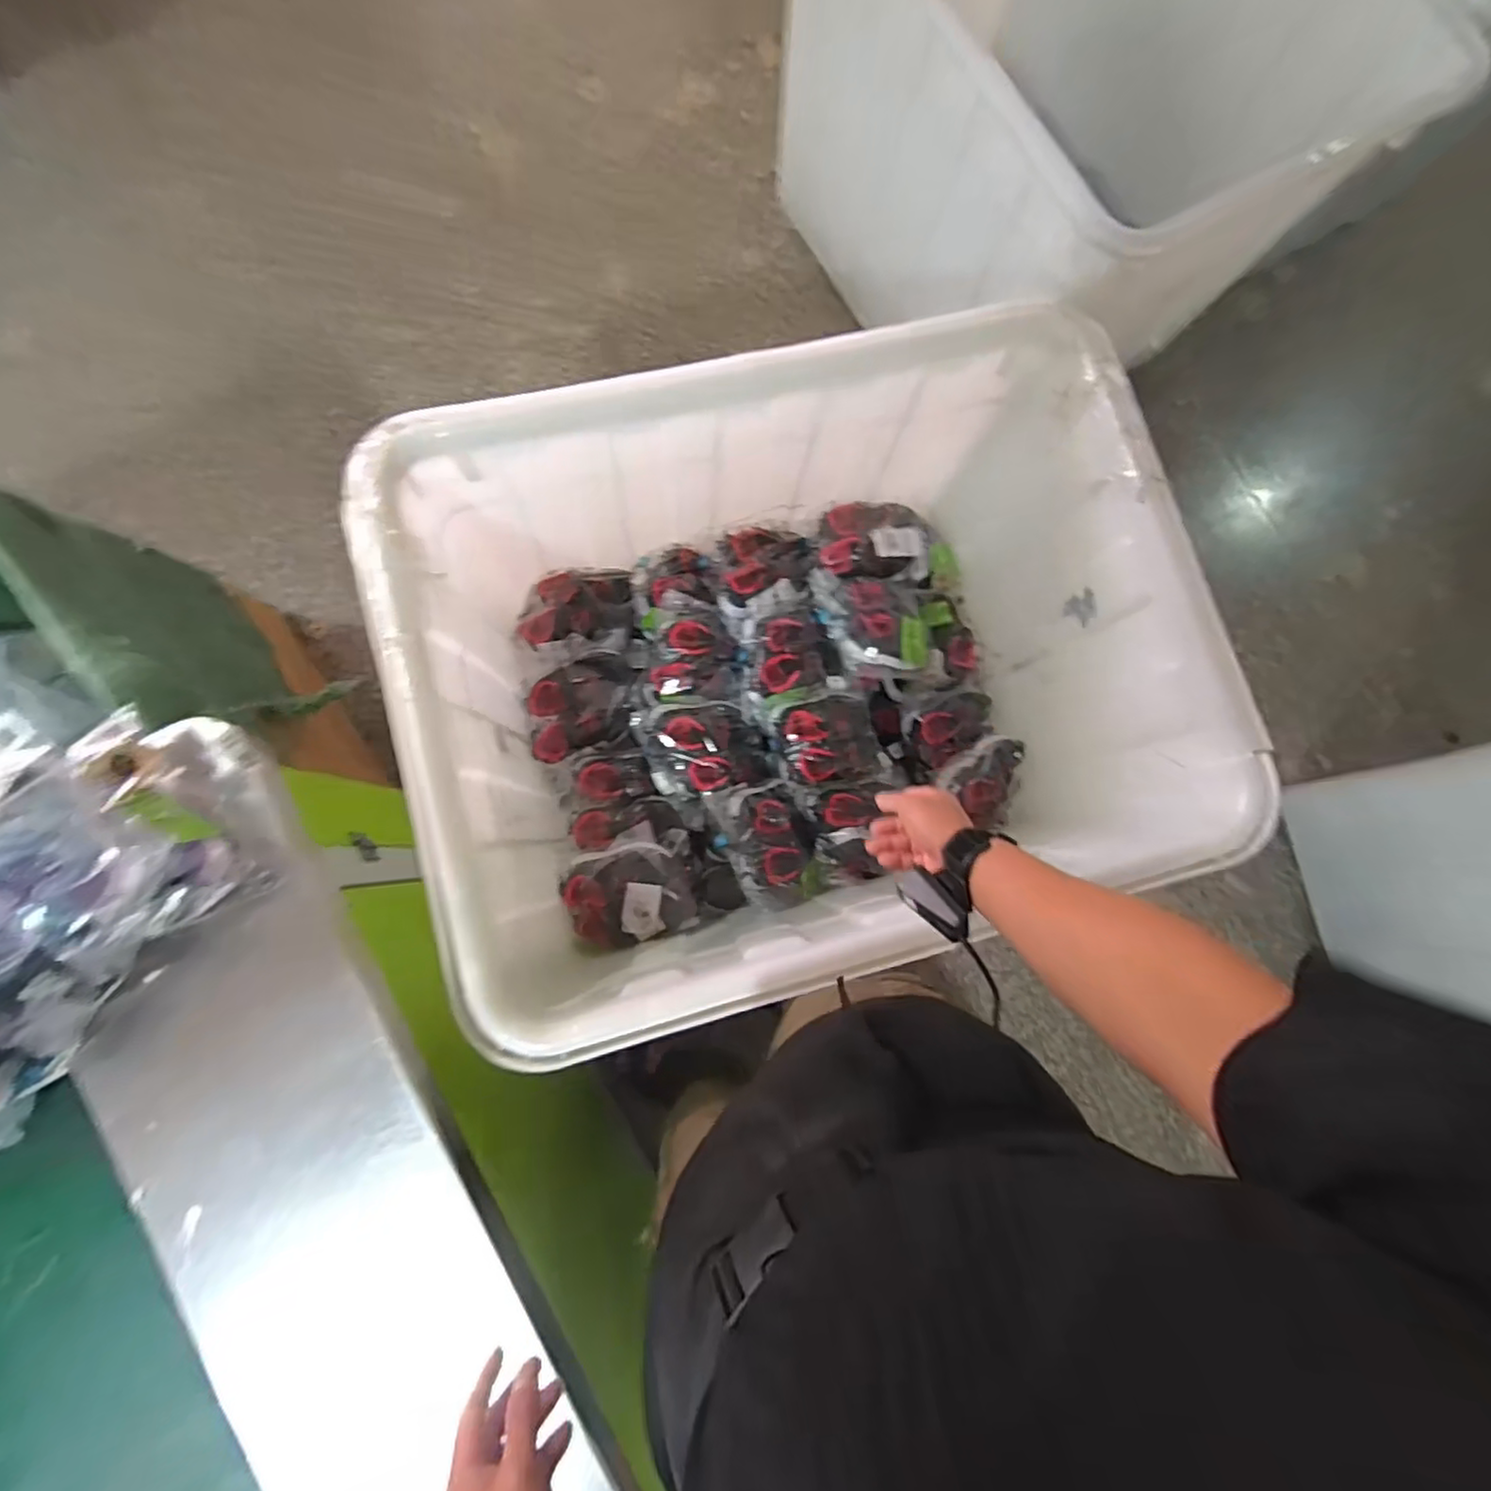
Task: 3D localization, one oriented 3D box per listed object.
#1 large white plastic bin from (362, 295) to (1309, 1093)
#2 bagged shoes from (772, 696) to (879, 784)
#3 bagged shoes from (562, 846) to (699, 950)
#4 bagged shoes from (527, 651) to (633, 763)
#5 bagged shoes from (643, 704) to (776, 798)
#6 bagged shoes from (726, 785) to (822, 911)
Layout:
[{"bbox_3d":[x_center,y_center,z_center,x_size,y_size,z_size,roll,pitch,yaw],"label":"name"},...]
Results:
[{"bbox_3d":[0.064,-0.101,0.973,0.946,0.420,0.742,-16,84,-7],"label":"large white plastic bin"},{"bbox_3d":[0.136,-0.012,1.092,0.162,0.056,0.148,-15,83,-7],"label":"bagged shoes"},{"bbox_3d":[-0.175,0.223,1.013,0.186,0.097,0.148,-13,83,-6],"label":"bagged shoes"},{"bbox_3d":[-0.264,-0.063,1.079,0.168,0.077,0.142,-17,84,-7],"label":"bagged shoes"},{"bbox_3d":[-0.060,0.001,1.085,0.196,0.070,0.160,-18,84,-7],"label":"bagged shoes"},{"bbox_3d":[0.043,0.155,1.056,0.132,0.065,0.187,-22,84,-7],"label":"bagged shoes"}]

